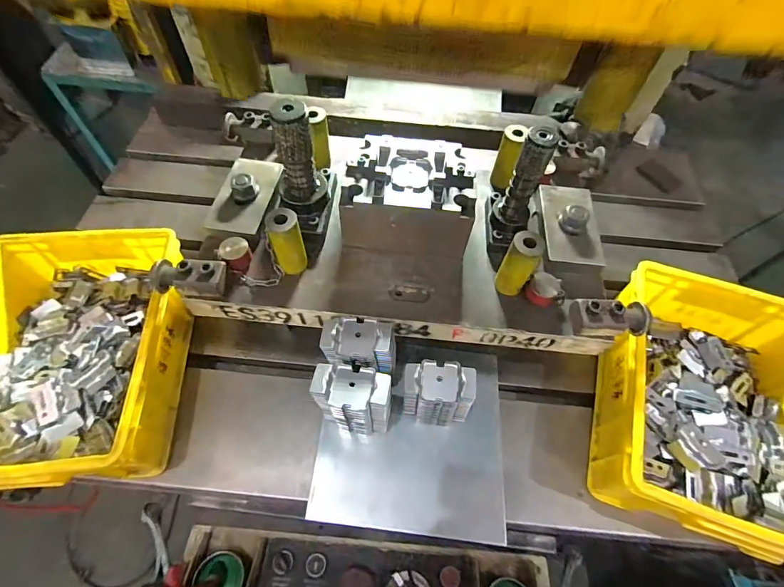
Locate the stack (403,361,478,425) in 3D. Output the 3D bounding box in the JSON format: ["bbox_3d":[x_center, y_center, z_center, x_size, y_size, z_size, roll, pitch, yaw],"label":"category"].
[{"bbox_3d":[0.061,0.142,0.560,0.092,0.116,0.063,3,58,0],"label":"stack"}]

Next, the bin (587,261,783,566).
[{"bbox_3d":[0.440,0.152,0.559,0.259,0.124,0.329,17,59,8],"label":"bin"}]

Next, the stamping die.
[{"bbox_3d":[0.026,-0.131,0.566,0.592,0.198,0.321,4,58,1],"label":"stamping die"}]

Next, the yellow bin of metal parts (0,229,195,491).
[{"bbox_3d":[-0.439,0.085,0.561,0.260,0.120,0.344,-4,58,-5],"label":"yellow bin of metal parts"}]

